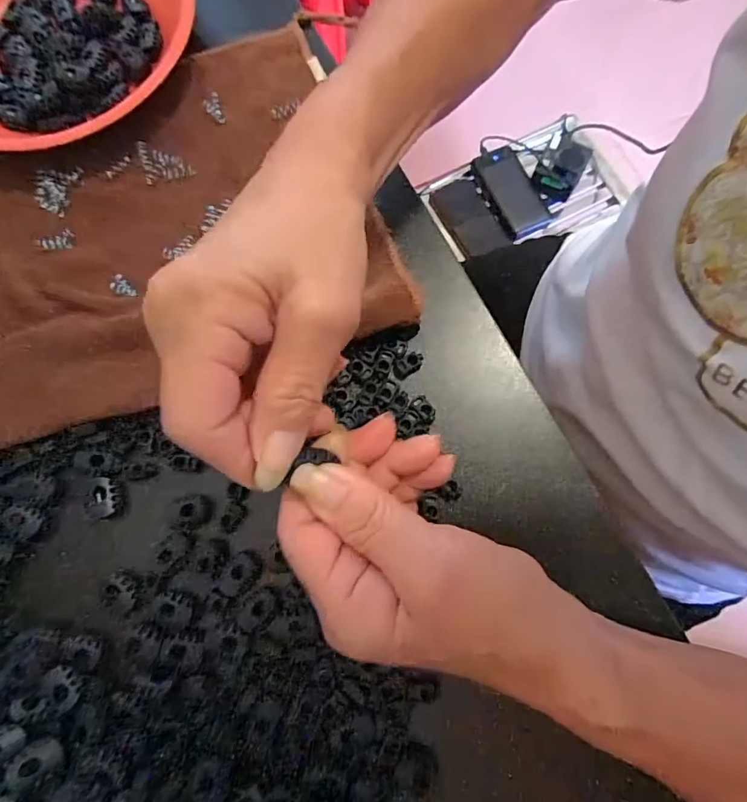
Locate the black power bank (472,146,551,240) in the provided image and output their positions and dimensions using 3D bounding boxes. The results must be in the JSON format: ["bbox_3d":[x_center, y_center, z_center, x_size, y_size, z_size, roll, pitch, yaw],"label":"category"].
[{"bbox_3d":[0.230,-0.353,0.785,0.079,0.014,0.152,-26,78,-4],"label":"black power bank"}]

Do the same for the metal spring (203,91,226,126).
[{"bbox_3d":[-0.105,-0.191,0.305,0.011,0.004,0.021,-19,78,-5],"label":"metal spring"}]

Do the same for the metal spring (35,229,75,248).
[{"bbox_3d":[-0.196,-0.100,0.286,0.023,0.004,0.013,-4,77,-1],"label":"metal spring"}]

